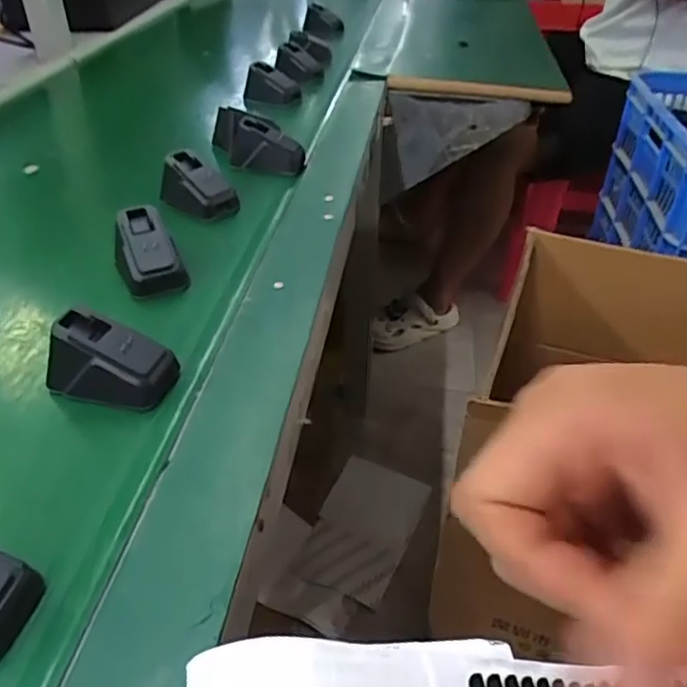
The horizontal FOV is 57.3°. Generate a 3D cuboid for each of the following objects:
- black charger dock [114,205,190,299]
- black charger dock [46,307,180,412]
[{"bbox_3d":[-0.143,-0.067,0.454,0.041,0.041,0.065,-18,41,-19],"label":"black charger dock"},{"bbox_3d":[-0.133,0.009,0.355,0.065,0.039,0.037,7,39,11],"label":"black charger dock"}]

